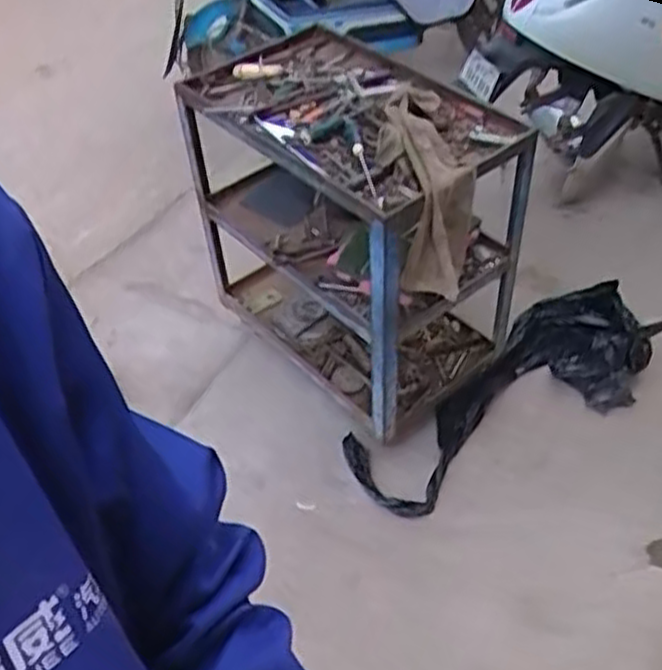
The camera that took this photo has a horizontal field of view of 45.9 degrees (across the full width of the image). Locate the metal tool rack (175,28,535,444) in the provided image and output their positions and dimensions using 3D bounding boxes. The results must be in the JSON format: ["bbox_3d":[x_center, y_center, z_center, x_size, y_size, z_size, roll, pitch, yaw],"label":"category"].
[{"bbox_3d":[0.044,-0.241,1.811,0.432,0.701,0.796,-30,50,-23],"label":"metal tool rack"}]

